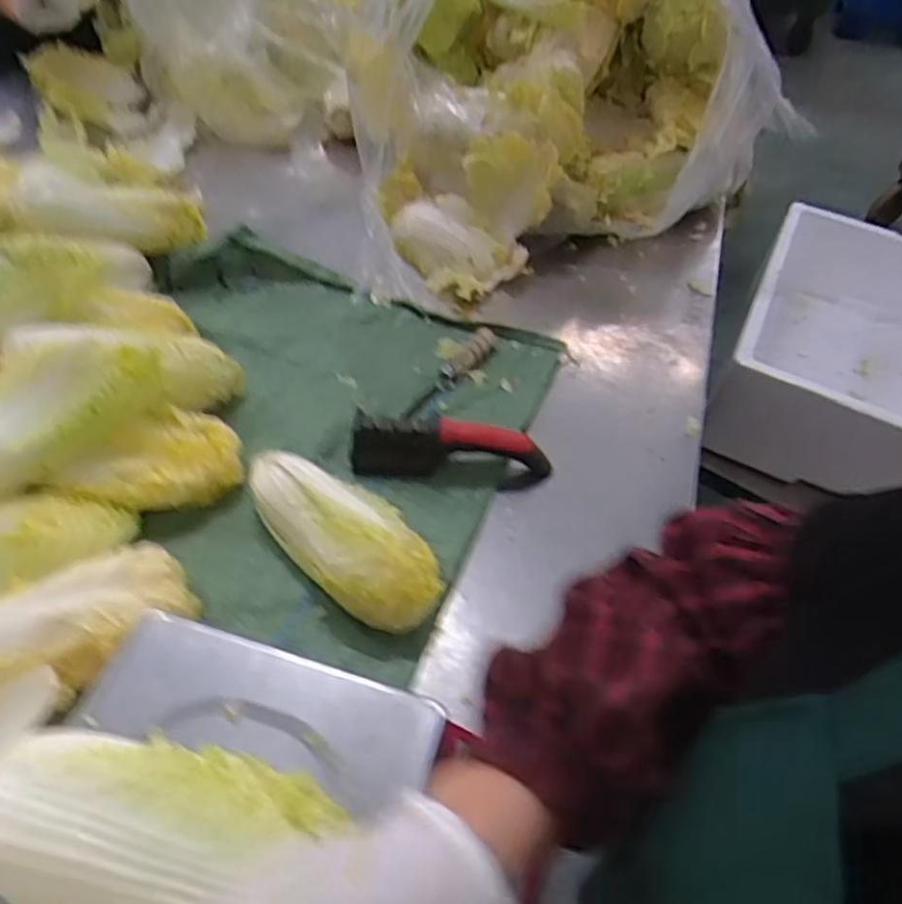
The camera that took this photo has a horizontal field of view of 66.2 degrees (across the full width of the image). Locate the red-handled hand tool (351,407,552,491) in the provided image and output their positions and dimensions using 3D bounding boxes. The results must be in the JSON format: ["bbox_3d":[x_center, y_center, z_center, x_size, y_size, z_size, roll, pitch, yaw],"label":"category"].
[{"bbox_3d":[0.000,-0.003,0.706,0.206,0.054,0.052,7,48,0],"label":"red-handled hand tool"}]

